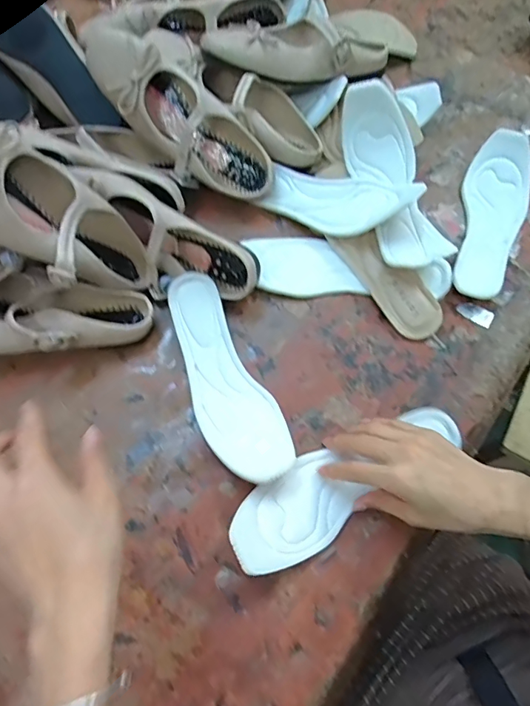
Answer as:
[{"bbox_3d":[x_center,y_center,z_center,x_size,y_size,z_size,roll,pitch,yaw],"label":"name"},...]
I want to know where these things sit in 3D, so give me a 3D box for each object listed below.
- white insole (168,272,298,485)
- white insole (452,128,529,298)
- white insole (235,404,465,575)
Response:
[{"bbox_3d":[-0.046,0.025,0.458,0.075,0.035,0.225,-26,69,-11],"label":"white insole"},{"bbox_3d":[0.278,-0.168,0.536,0.075,0.039,0.224,15,67,7],"label":"white insole"},{"bbox_3d":[0.074,0.118,0.418,0.232,0.032,0.072,-29,69,-17],"label":"white insole"}]

